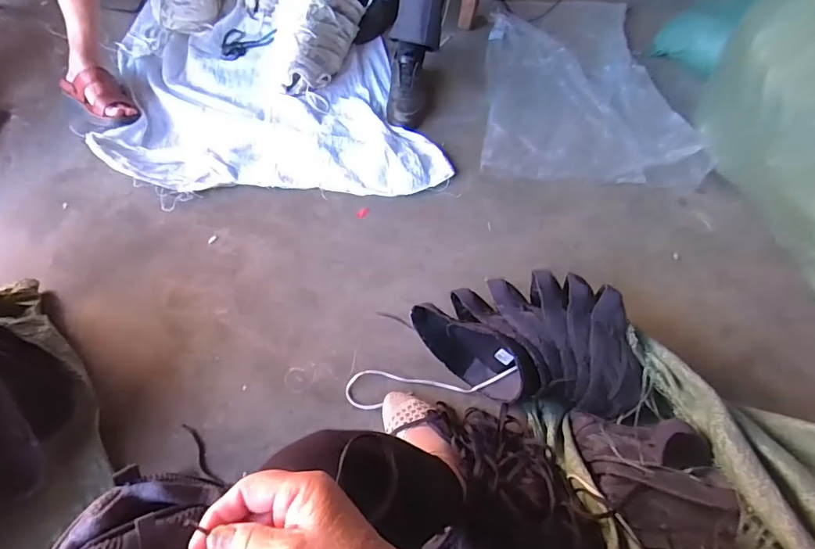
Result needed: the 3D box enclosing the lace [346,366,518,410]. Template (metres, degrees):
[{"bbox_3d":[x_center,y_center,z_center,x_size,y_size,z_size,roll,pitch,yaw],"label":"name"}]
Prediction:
[{"bbox_3d":[0.045,0.202,0.818,0.305,0.020,0.071,-2,58,-5],"label":"lace"}]

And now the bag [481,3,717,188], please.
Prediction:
[{"bbox_3d":[0.490,-0.570,1.311,0.559,0.058,0.829,1,57,4],"label":"bag"}]

